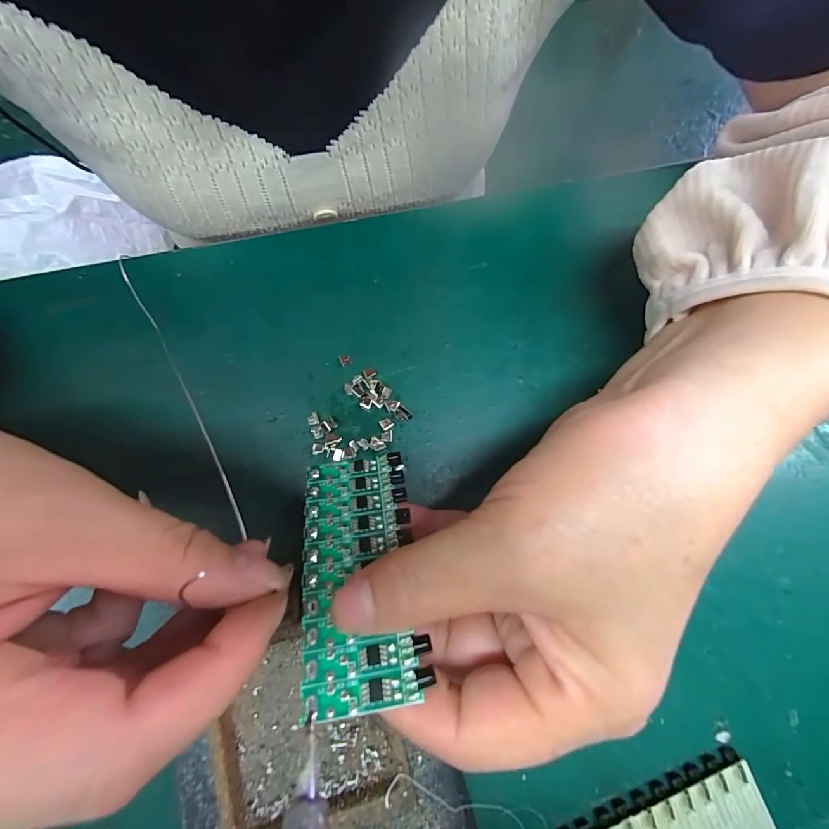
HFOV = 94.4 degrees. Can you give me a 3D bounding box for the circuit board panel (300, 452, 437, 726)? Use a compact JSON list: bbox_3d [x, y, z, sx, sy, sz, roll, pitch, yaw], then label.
[{"bbox_3d":[-0.019,0.047,0.125,0.036,0.004,0.079,-7,48,-3],"label":"circuit board panel"}]

